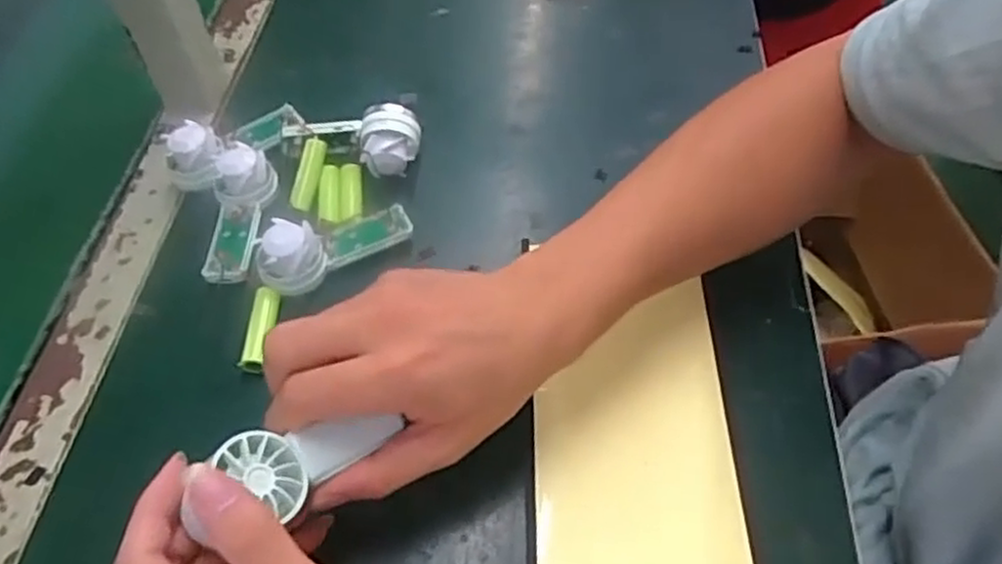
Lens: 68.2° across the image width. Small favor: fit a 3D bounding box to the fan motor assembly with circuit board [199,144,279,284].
[{"bbox_3d":[-0.163,-0.044,0.456,0.035,0.029,0.094,-4,55,-2],"label":"fan motor assembly with circuit board"}]

